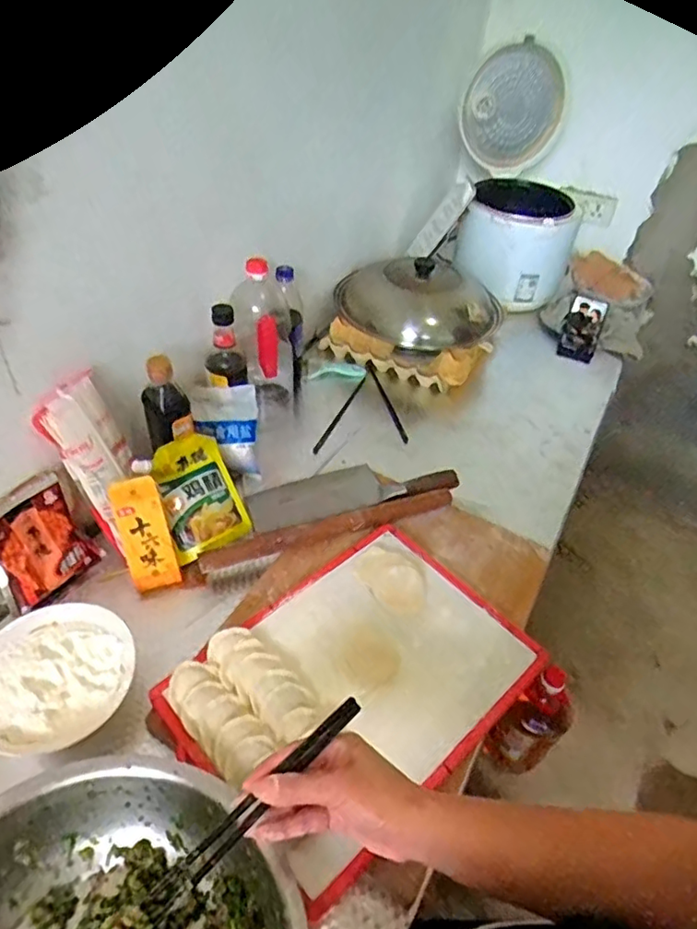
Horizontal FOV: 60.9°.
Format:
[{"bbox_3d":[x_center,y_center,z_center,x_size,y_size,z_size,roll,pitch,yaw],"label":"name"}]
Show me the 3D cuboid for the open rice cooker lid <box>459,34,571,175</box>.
[{"bbox_3d":[0.363,-0.773,1.295,0.216,0.258,0.051,26,62,-5],"label":"open rice cooker lid"}]

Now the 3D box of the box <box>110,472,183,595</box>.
[{"bbox_3d":[-0.260,0.089,0.764,0.060,0.152,0.020,-19,19,-24],"label":"box"}]

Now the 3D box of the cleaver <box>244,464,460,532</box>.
[{"bbox_3d":[0.005,0.040,0.919,0.321,0.027,0.109,-9,45,2],"label":"cleaver"}]

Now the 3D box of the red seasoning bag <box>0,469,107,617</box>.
[{"bbox_3d":[-0.393,0.095,0.746,0.023,0.150,0.120,9,38,30],"label":"red seasoning bag"}]

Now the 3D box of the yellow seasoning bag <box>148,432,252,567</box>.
[{"bbox_3d":[-0.210,0.042,0.823,0.120,0.040,0.157,-24,88,-30],"label":"yellow seasoning bag"}]

